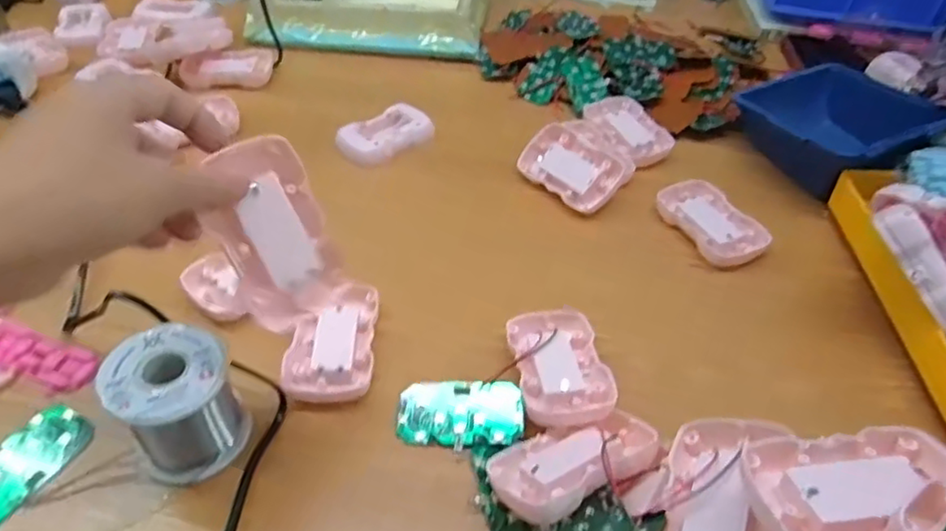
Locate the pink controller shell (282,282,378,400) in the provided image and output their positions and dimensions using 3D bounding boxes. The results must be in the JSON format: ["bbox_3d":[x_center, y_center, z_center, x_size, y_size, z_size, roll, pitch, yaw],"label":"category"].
[{"bbox_3d":[-0.090,0.048,0.409,0.052,0.014,0.085,-1,47,-2],"label":"pink controller shell"}]

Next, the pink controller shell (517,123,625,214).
[{"bbox_3d":[0.083,-0.082,0.541,0.054,0.013,0.089,-48,61,-4],"label":"pink controller shell"}]

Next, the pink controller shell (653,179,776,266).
[{"bbox_3d":[0.192,-0.036,0.508,0.055,0.012,0.089,-21,51,-20],"label":"pink controller shell"}]

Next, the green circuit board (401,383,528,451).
[{"bbox_3d":[-0.007,0.088,0.375,0.072,0.014,0.037,1,46,-1],"label":"green circuit board"}]

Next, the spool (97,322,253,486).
[{"bbox_3d":[-0.159,0.074,0.344,0.057,0.062,0.059,1,46,-1],"label":"spool"}]

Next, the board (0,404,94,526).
[{"bbox_3d":[-0.248,0.109,0.344,0.036,0.008,0.073,22,50,18],"label":"board"}]

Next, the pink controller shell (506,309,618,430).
[{"bbox_3d":[0.054,0.062,0.395,0.053,0.021,0.086,-5,47,-6],"label":"pink controller shell"}]

